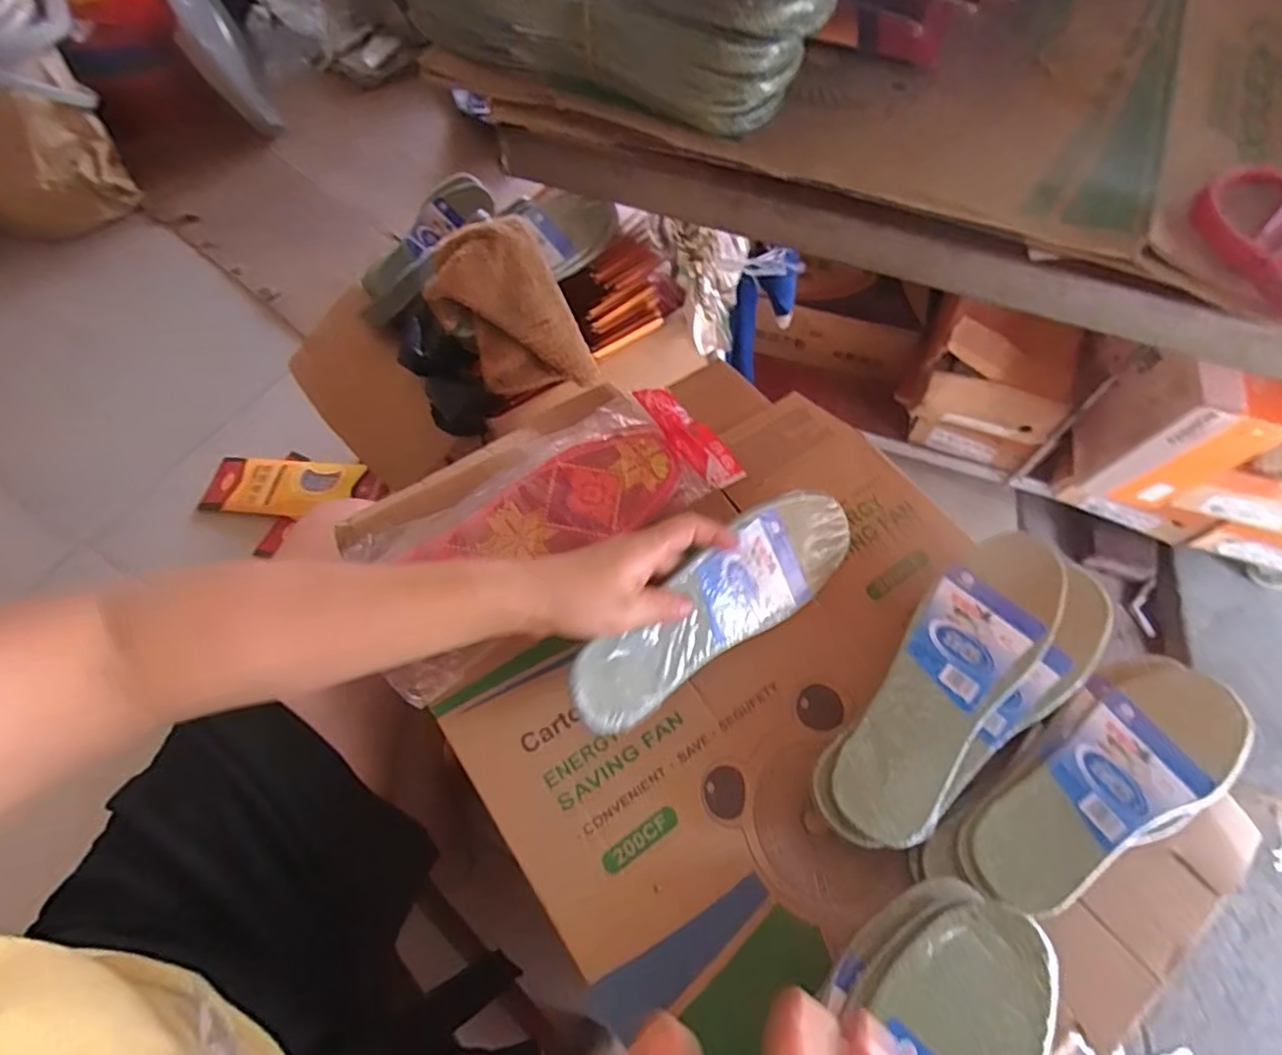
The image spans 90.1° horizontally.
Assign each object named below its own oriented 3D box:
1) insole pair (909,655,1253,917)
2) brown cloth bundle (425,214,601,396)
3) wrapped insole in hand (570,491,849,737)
[{"bbox_3d":[0.285,0.164,0.402,0.240,0.021,0.085,-28,65,-19],"label":"insole pair"},{"bbox_3d":[-0.152,-0.236,0.719,0.137,0.043,0.200,-24,107,4],"label":"brown cloth bundle"},{"bbox_3d":[0.058,0.046,0.439,0.249,0.011,0.075,-29,99,-28],"label":"wrapped insole in hand"}]

